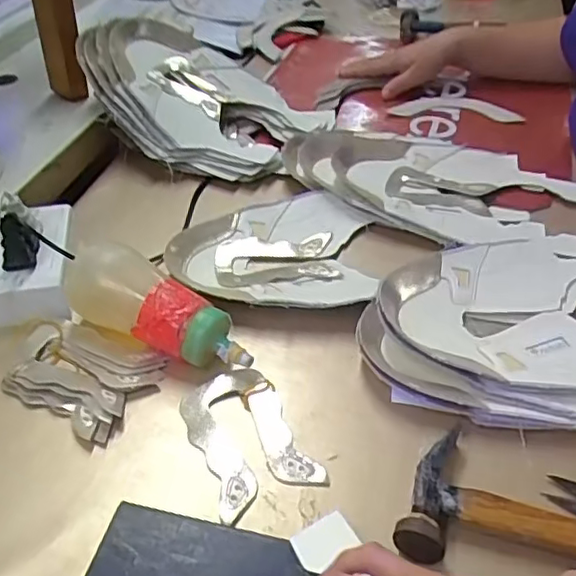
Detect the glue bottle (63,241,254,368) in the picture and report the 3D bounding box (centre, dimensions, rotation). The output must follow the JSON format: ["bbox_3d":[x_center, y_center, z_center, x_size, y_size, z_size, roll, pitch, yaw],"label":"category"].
[{"bbox_3d":[-0.101,0.015,0.481,0.167,0.056,0.057,19,47,21],"label":"glue bottle"}]

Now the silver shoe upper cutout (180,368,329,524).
[{"bbox_3d":[-0.030,0.100,0.426,0.069,0.005,0.107,-19,45,-17],"label":"silver shoe upper cutout"}]

